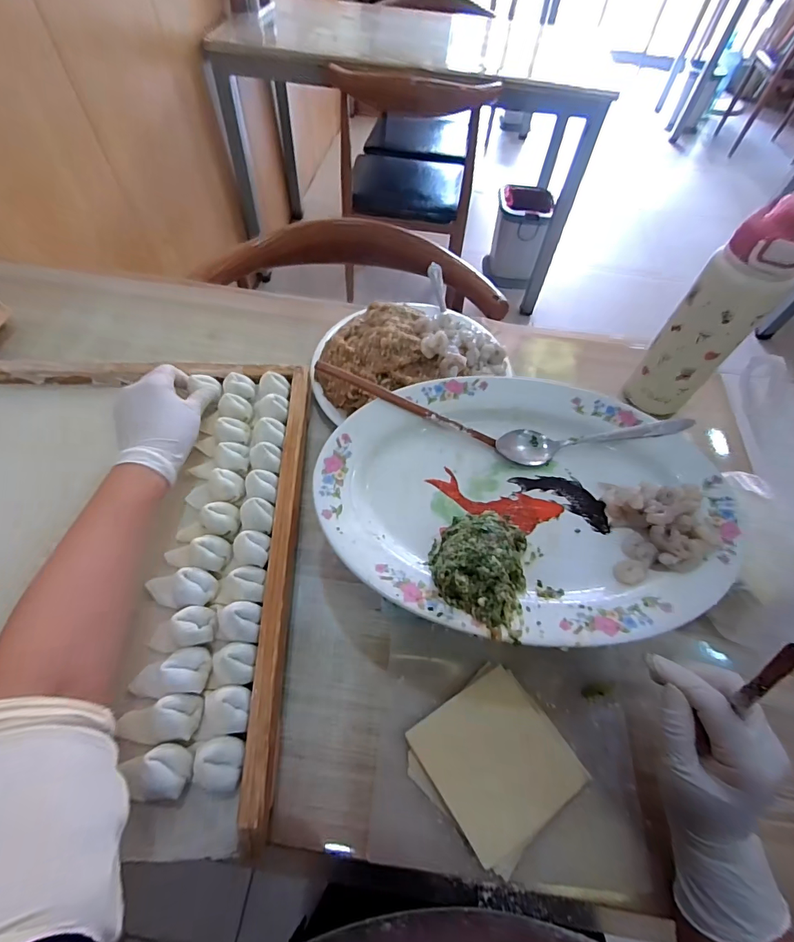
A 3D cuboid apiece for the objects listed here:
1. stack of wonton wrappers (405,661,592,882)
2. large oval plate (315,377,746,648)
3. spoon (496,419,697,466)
[{"bbox_3d":[0.077,0.227,0.337,0.108,0.021,0.106,-31,65,-20],"label":"stack of wonton wrappers"},{"bbox_3d":[0.106,0.019,0.369,0.330,0.036,0.238,0,59,-3],"label":"large oval plate"},{"bbox_3d":[0.180,-0.034,0.402,0.175,0.030,0.039,-8,60,-8],"label":"spoon"}]

